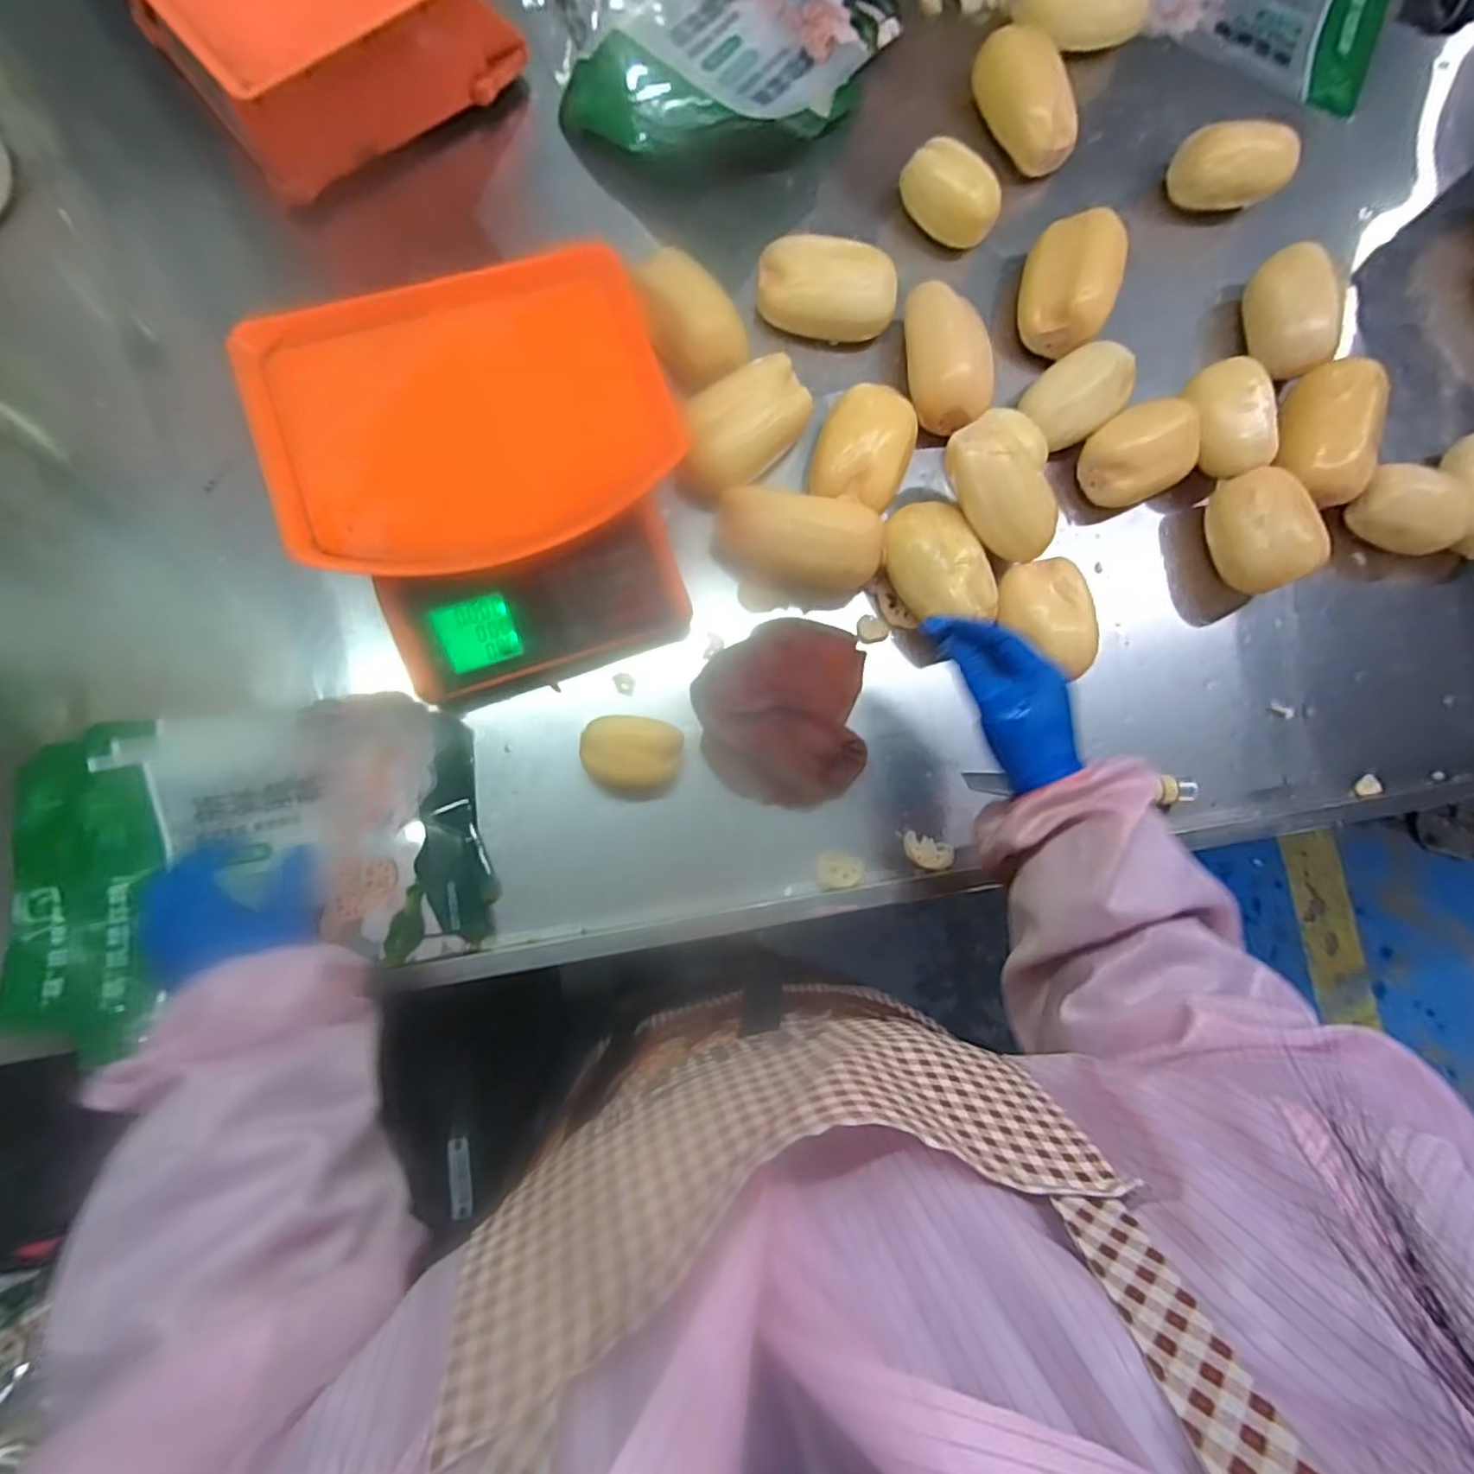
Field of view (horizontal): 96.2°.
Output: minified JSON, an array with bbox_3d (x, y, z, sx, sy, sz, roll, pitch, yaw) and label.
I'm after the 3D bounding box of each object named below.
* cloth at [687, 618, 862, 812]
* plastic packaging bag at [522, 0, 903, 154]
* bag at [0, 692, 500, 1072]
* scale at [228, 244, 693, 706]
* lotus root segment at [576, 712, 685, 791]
[{"bbox_3d":[0.040,-0.023,0.581,0.148,0.044,0.160,2,82,-5],"label":"cloth"},{"bbox_3d":[-0.038,-0.743,0.663,0.368,0.047,0.360,-17,84,-7],"label":"plastic packaging bag"},{"bbox_3d":[-0.378,0.086,0.520,0.335,0.032,0.227,-11,83,-6],"label":"bag"},{"bbox_3d":[-0.188,-0.196,0.534,0.286,0.135,0.274,-18,84,-7],"label":"scale"},{"bbox_3d":[-0.087,0.015,0.556,0.081,0.054,0.056,5,82,-4],"label":"lotus root segment"}]

